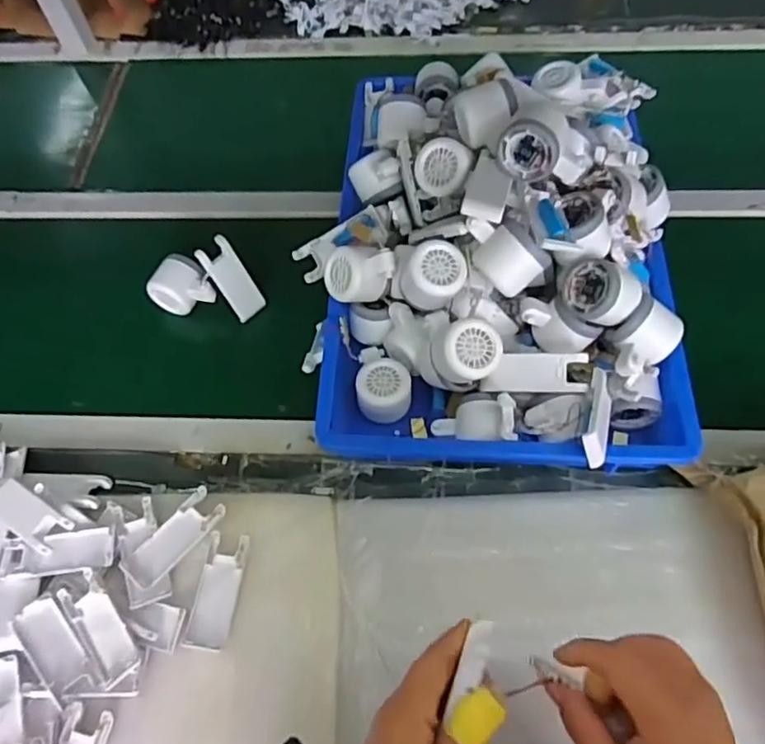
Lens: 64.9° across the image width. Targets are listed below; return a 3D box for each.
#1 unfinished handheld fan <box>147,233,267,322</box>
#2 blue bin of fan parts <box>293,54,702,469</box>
[{"bbox_3d":[-0.216,-0.100,0.732,0.119,0.102,0.058,-20,23,8],"label":"unfinished handheld fan"},{"bbox_3d":[0.131,-0.170,0.660,0.395,0.189,0.522,2,62,4],"label":"blue bin of fan parts"}]

